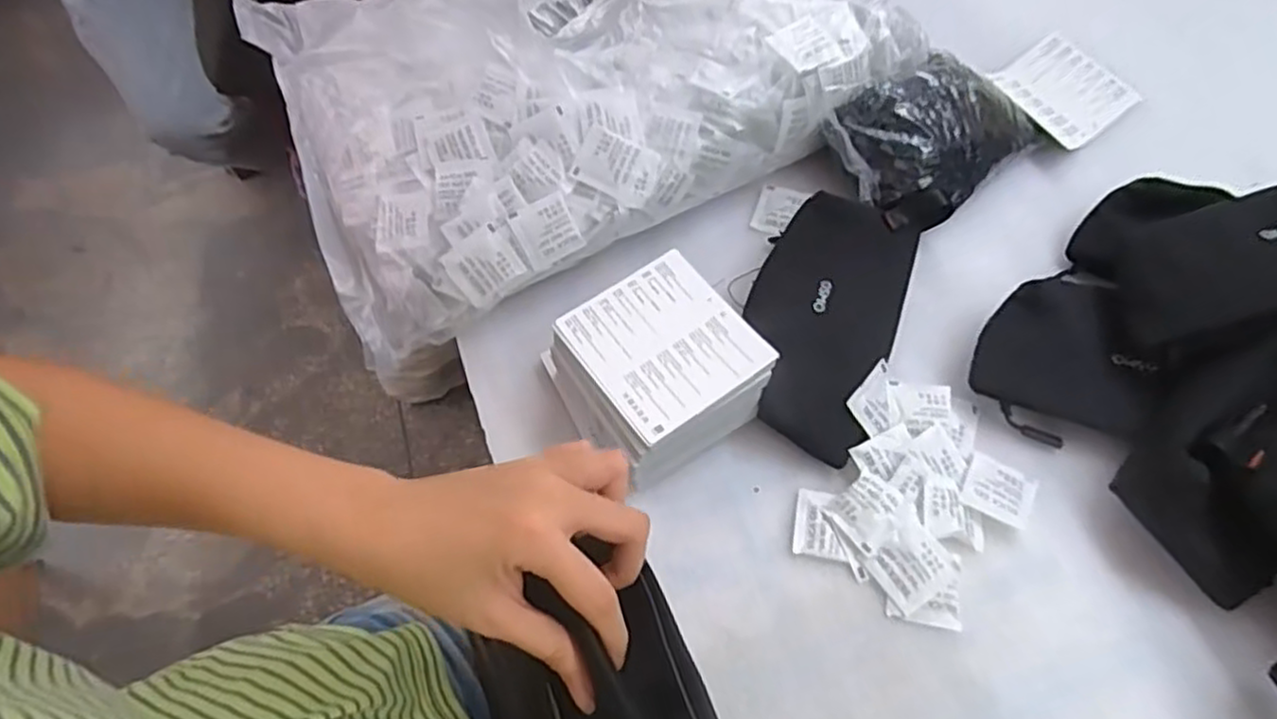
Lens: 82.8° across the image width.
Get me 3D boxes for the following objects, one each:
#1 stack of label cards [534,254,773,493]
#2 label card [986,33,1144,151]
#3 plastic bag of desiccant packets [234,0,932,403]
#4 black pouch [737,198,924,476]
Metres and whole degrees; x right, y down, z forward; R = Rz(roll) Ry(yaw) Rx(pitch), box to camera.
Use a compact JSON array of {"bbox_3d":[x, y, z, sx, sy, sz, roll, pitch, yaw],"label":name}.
[{"bbox_3d":[0.009,0.008,0.438,0.109,0.058,0.099,-31,62,-13],"label":"stack of label cards"},{"bbox_3d":[0.339,-0.214,0.580,0.082,0.011,0.090,-37,75,-11],"label":"label card"},{"bbox_3d":[-0.071,-0.229,0.569,0.443,0.104,0.353,-30,62,-13],"label":"plastic bag of desiccant packets"},{"bbox_3d":[0.121,-0.031,0.473,0.093,0.037,0.182,18,62,14],"label":"black pouch"}]

